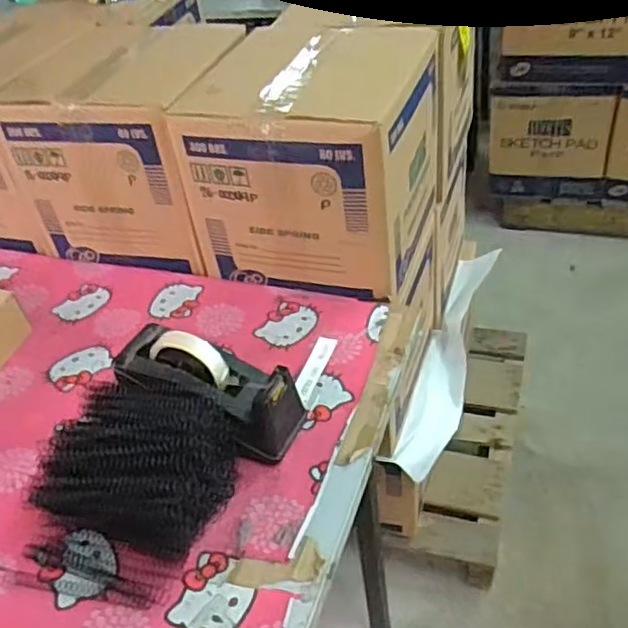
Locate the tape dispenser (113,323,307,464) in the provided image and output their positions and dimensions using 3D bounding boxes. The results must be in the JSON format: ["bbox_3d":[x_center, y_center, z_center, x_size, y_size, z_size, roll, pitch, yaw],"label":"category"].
[{"bbox_3d":[-0.117,0.075,0.719,0.214,0.081,0.084,25,49,12],"label":"tape dispenser"}]

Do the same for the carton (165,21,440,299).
[{"bbox_3d":[0.008,-0.225,0.946,0.277,0.257,0.292,10,44,19],"label":"carton"}]

